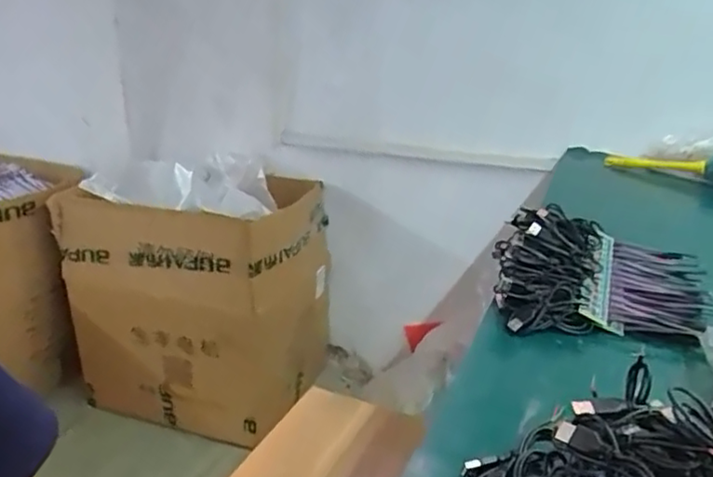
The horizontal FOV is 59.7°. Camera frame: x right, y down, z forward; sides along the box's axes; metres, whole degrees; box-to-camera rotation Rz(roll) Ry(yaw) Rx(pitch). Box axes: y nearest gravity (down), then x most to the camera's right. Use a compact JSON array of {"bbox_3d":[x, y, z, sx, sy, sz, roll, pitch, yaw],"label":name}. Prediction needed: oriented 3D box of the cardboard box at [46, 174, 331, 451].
[{"bbox_3d":[-0.400,0.149,1.645,0.557,0.552,0.429,9,24,21],"label":"cardboard box"}]

